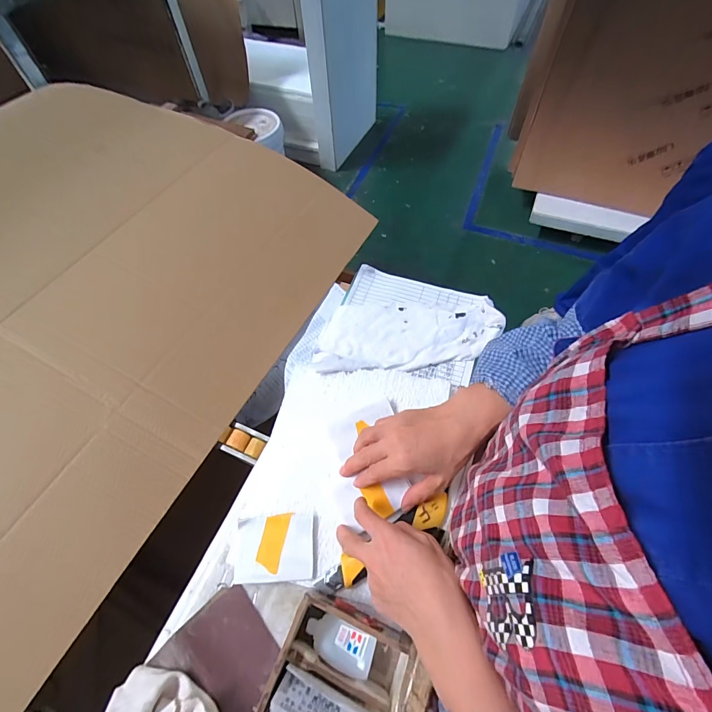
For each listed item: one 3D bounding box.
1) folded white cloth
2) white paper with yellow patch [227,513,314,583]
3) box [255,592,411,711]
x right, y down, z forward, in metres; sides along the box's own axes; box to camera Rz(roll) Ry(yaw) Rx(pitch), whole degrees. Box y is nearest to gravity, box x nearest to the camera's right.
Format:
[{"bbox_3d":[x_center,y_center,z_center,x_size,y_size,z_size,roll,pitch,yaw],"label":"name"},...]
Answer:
[{"bbox_3d":[0.074,-0.039,0.528,0.265,0.027,0.122,-7,59,-3],"label":"folded white cloth"},{"bbox_3d":[-0.090,0.207,0.396,0.087,0.015,0.062,-3,59,1],"label":"white paper with yellow patch"},{"bbox_3d":[-0.018,0.282,0.325,0.100,0.052,0.100,20,62,13],"label":"box"}]

